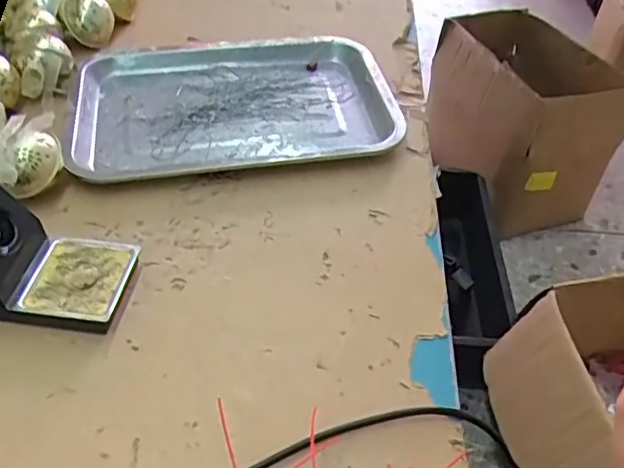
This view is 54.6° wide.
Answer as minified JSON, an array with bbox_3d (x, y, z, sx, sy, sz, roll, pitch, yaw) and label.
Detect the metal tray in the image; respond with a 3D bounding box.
[{"bbox_3d":[-0.078,-0.131,0.602,0.299,0.024,0.214,-5,46,-7],"label":"metal tray"}]

